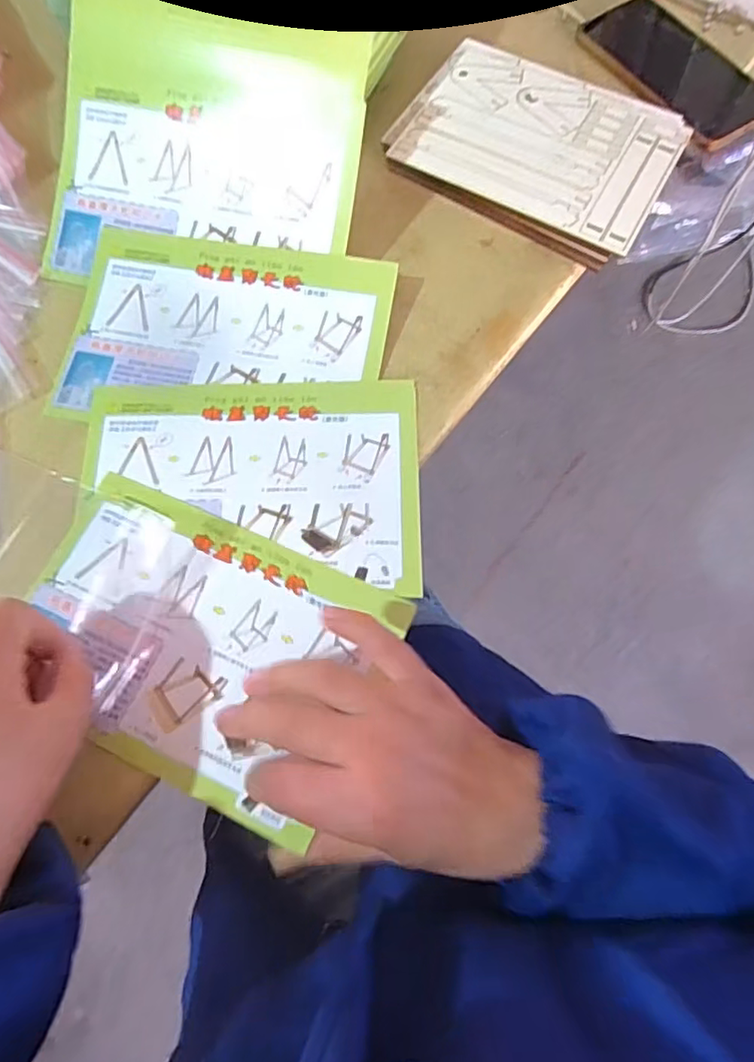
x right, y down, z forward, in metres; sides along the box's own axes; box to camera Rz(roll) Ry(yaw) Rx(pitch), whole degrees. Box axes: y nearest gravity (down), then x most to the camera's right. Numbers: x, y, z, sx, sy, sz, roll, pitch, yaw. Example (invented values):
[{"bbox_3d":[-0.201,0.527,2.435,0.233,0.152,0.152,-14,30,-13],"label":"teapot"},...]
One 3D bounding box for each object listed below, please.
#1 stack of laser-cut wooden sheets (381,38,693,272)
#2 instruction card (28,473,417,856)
[{"bbox_3d":[0.114,-0.276,0.434,0.186,0.023,0.136,28,74,9],"label":"stack of laser-cut wooden sheets"},{"bbox_3d":[-0.102,0.062,0.338,0.197,0.006,0.138,22,71,8],"label":"instruction card"}]

